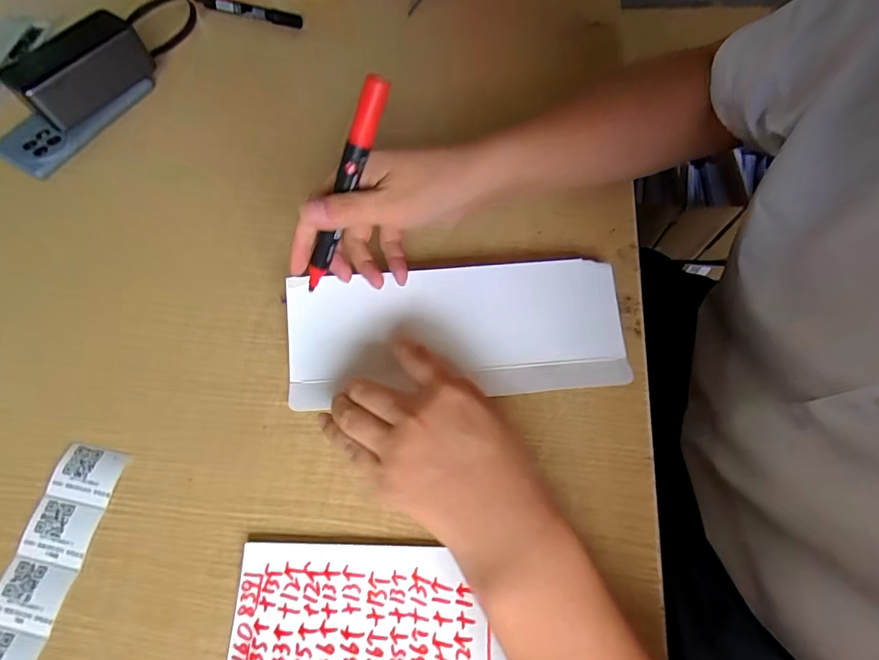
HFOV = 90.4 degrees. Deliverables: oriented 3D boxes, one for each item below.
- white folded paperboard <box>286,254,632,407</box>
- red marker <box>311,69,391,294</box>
[{"bbox_3d":[0.015,0.001,0.376,0.284,0.029,0.110,-3,68,-3],"label":"white folded paperboard"},{"bbox_3d":[-0.068,-0.092,0.303,0.021,0.162,0.012,42,37,16],"label":"red marker"}]

